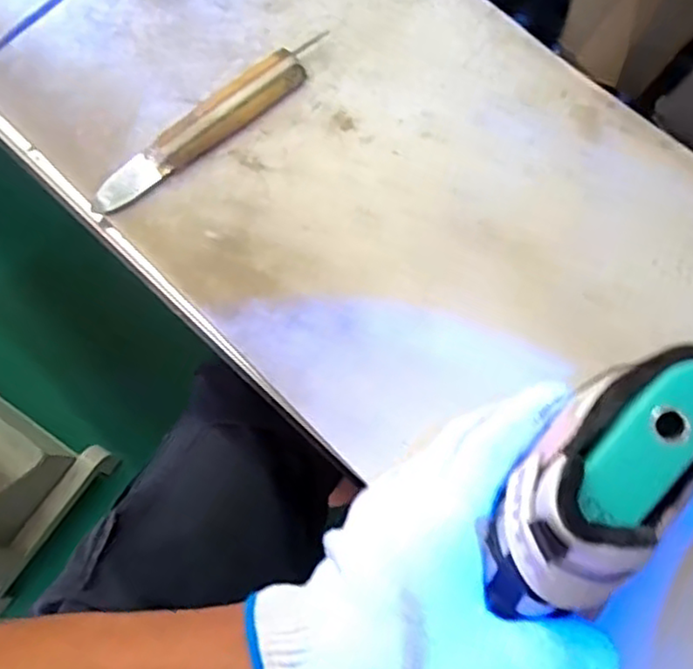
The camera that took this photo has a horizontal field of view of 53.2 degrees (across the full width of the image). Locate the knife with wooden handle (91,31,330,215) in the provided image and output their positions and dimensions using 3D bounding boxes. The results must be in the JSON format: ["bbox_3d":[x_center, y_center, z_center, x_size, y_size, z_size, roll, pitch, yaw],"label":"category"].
[{"bbox_3d":[-0.086,-0.138,0.451,0.182,0.014,0.029,-42,77,-12],"label":"knife with wooden handle"}]

